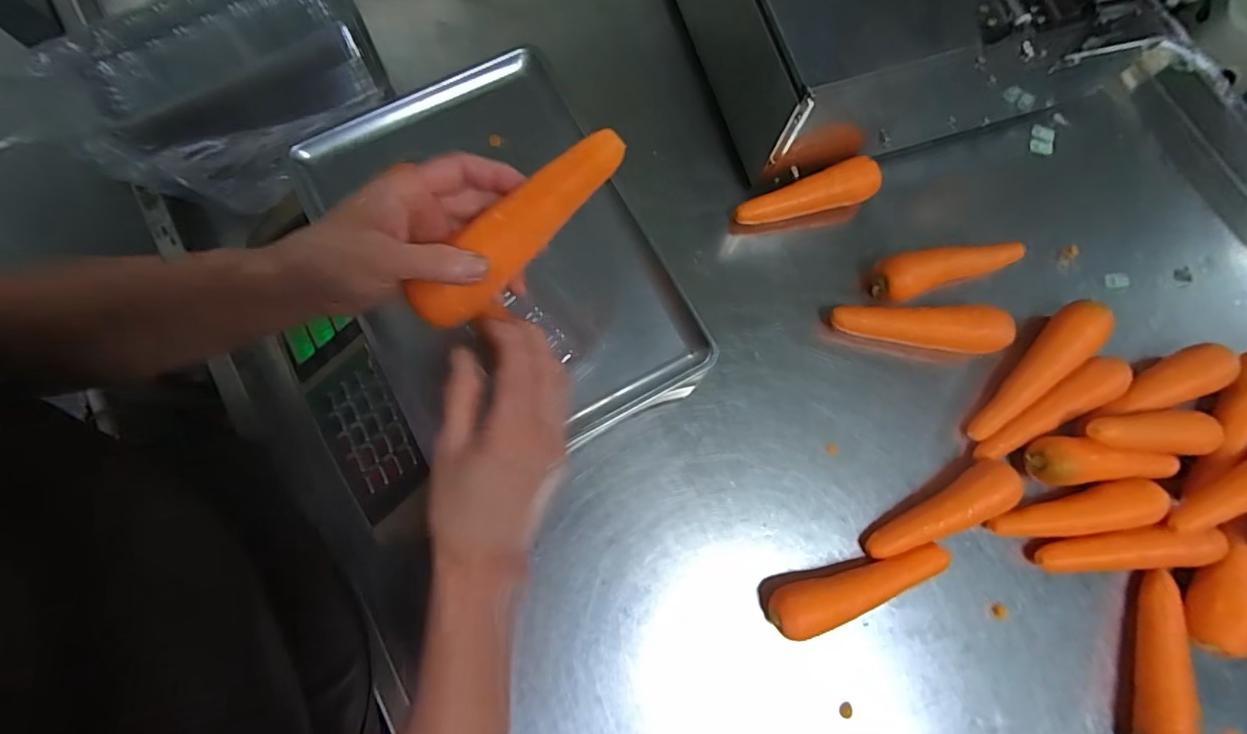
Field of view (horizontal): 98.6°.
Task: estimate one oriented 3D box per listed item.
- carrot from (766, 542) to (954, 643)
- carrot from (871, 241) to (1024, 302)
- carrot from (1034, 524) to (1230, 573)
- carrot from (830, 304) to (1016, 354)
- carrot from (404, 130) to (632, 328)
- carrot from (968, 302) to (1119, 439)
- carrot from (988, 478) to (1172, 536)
[{"bbox_3d":[0.220,0.204,0.494,0.180,0.040,0.043,-12,79,-5],"label":"carrot"},{"bbox_3d":[0.349,-0.107,0.572,0.175,0.039,0.050,-14,79,-6],"label":"carrot"},{"bbox_3d":[0.483,0.175,0.516,0.162,0.044,0.039,-3,78,-3],"label":"carrot"},{"bbox_3d":[0.304,-0.049,0.550,0.169,0.044,0.050,11,77,0],"label":"carrot"},{"bbox_3d":[-0.065,-0.078,0.318,0.160,0.030,0.030,-38,77,21],"label":"carrot"},{"bbox_3d":[0.418,0.002,0.546,0.189,0.042,0.048,-37,82,-10],"label":"carrot"},{"bbox_3d":[0.441,0.144,0.526,0.163,0.040,0.044,-11,78,-5],"label":"carrot"}]

